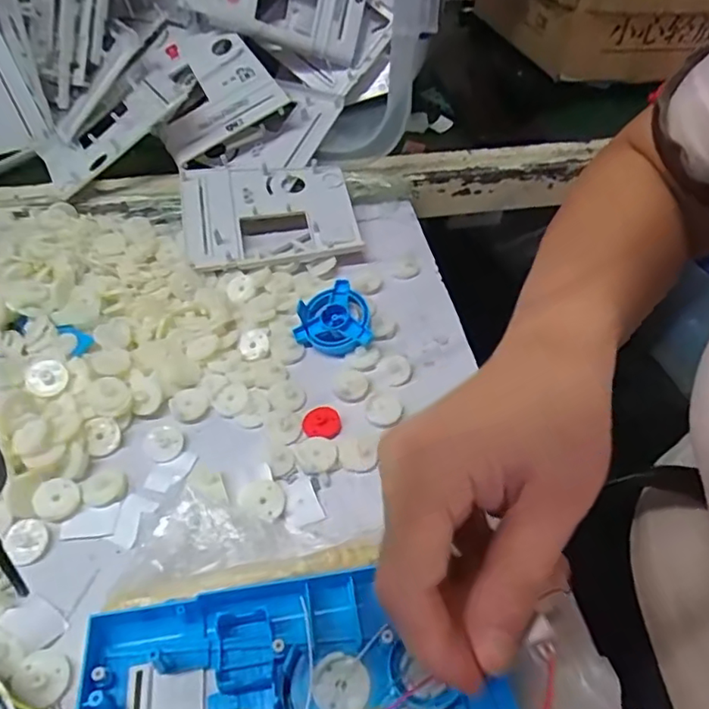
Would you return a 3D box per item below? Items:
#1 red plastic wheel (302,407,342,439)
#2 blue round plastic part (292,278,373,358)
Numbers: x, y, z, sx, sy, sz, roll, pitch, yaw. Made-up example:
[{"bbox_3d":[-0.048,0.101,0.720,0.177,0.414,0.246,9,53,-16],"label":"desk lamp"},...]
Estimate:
[{"bbox_3d":[-0.020,0.041,0.355,0.023,0.004,0.021,0,45,0],"label":"red plastic wheel"},{"bbox_3d":[-0.015,-0.026,0.404,0.054,0.017,0.054,-2,65,4],"label":"blue round plastic part"}]

